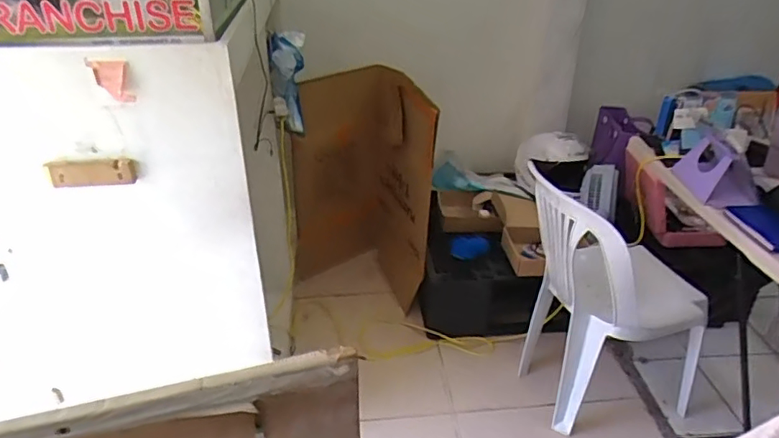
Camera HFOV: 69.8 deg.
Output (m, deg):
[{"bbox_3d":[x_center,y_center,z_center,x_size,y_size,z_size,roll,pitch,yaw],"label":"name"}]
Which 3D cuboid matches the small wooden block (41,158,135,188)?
[{"bbox_3d":[-0.592,-0.092,1.103,0.169,0.052,0.020,-2,31,-4],"label":"small wooden block"}]

